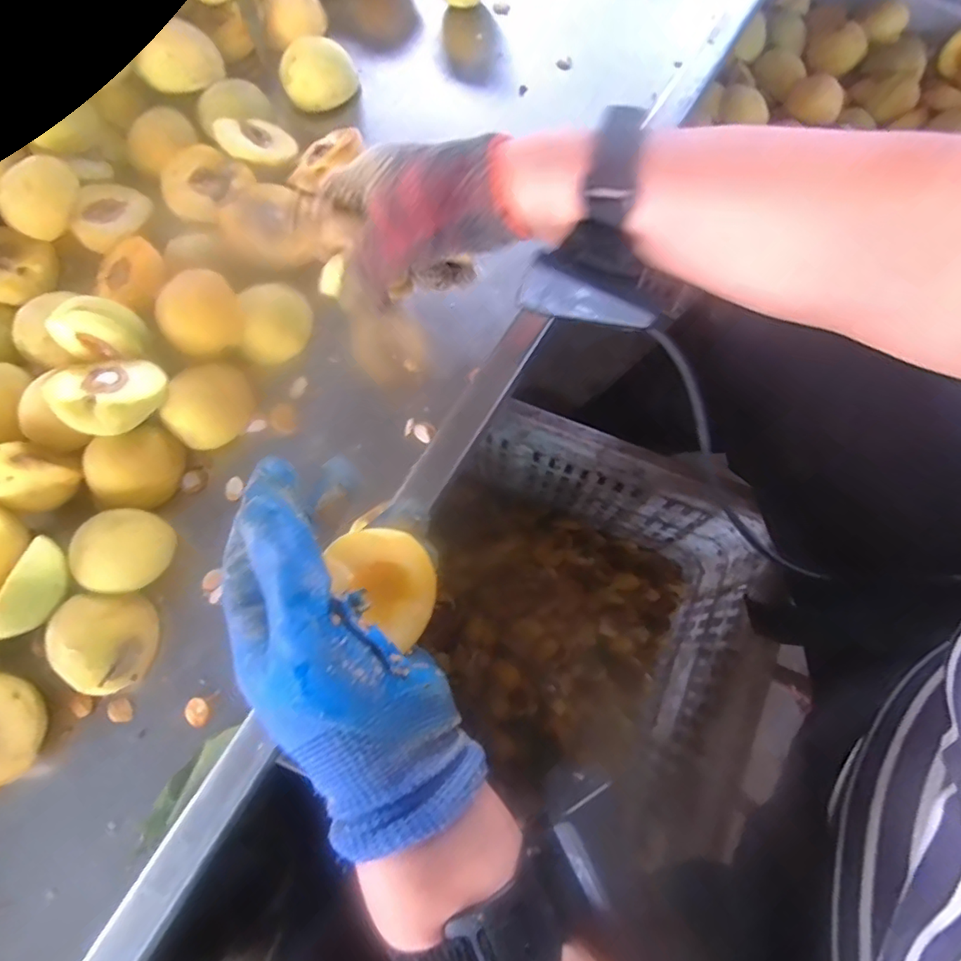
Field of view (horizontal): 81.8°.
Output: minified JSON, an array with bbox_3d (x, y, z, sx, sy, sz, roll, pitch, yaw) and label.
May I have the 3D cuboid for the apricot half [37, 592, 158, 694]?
[{"bbox_3d":[-0.225,0.097,0.330,0.050,0.031,0.054,-5,74,1],"label":"apricot half"}]

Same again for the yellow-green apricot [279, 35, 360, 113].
[{"bbox_3d":[-0.135,-0.340,0.466,0.061,0.032,0.046,-17,74,-3],"label":"yellow-green apricot"}]

